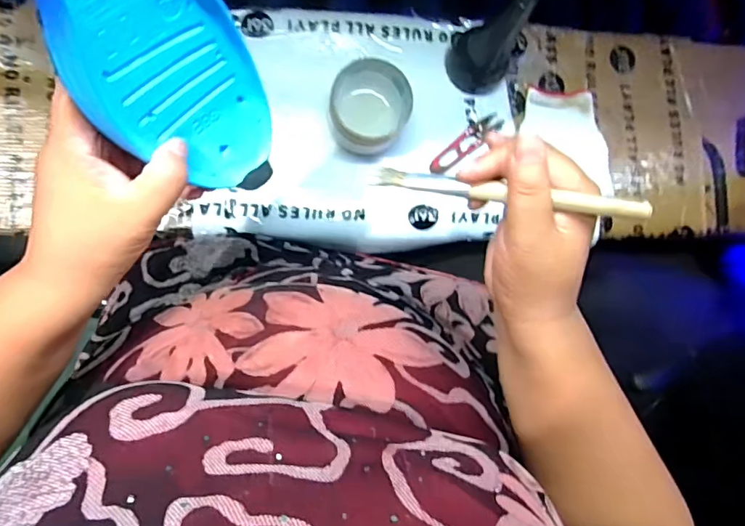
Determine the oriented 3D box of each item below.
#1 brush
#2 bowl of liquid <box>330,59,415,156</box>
[{"bbox_3d":[0.070,-0.040,0.264,0.150,0.011,0.010,11,86,20],"label":"brush"},{"bbox_3d":[-0.004,-0.159,0.489,0.079,0.054,0.082,0,88,-9],"label":"bowl of liquid"}]

